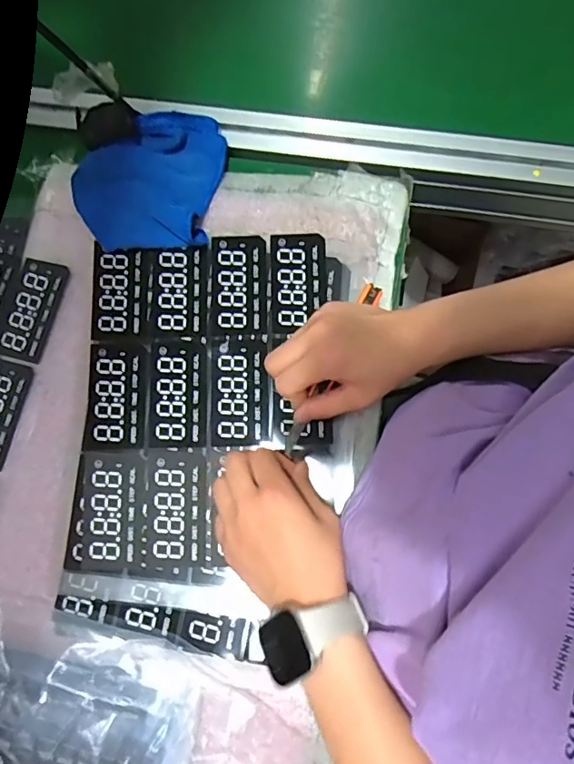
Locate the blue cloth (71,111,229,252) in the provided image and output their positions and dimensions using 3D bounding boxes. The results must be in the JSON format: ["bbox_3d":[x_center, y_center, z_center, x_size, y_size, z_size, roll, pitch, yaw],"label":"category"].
[{"bbox_3d":[-0.125,-0.180,0.449,0.132,0.038,0.123,-1,82,2],"label":"blue cloth"}]

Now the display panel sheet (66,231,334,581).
[{"bbox_3d":[-0.071,0.012,0.427,0.198,0.011,0.281,1,78,1],"label":"display panel sheet"}]

